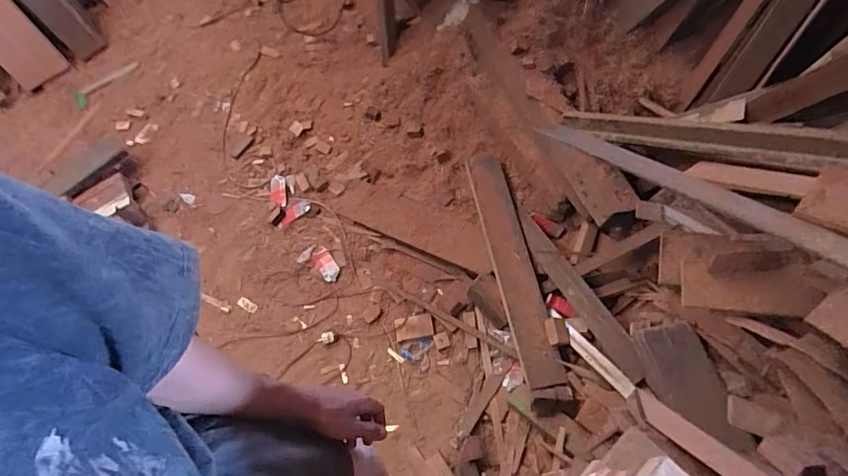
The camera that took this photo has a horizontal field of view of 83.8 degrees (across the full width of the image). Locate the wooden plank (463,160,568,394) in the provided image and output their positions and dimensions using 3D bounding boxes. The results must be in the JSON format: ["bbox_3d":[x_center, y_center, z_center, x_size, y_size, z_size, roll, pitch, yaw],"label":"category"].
[{"bbox_3d":[0.272,0.077,1.480,0.116,0.026,0.792,-19,66,14],"label":"wooden plank"}]

